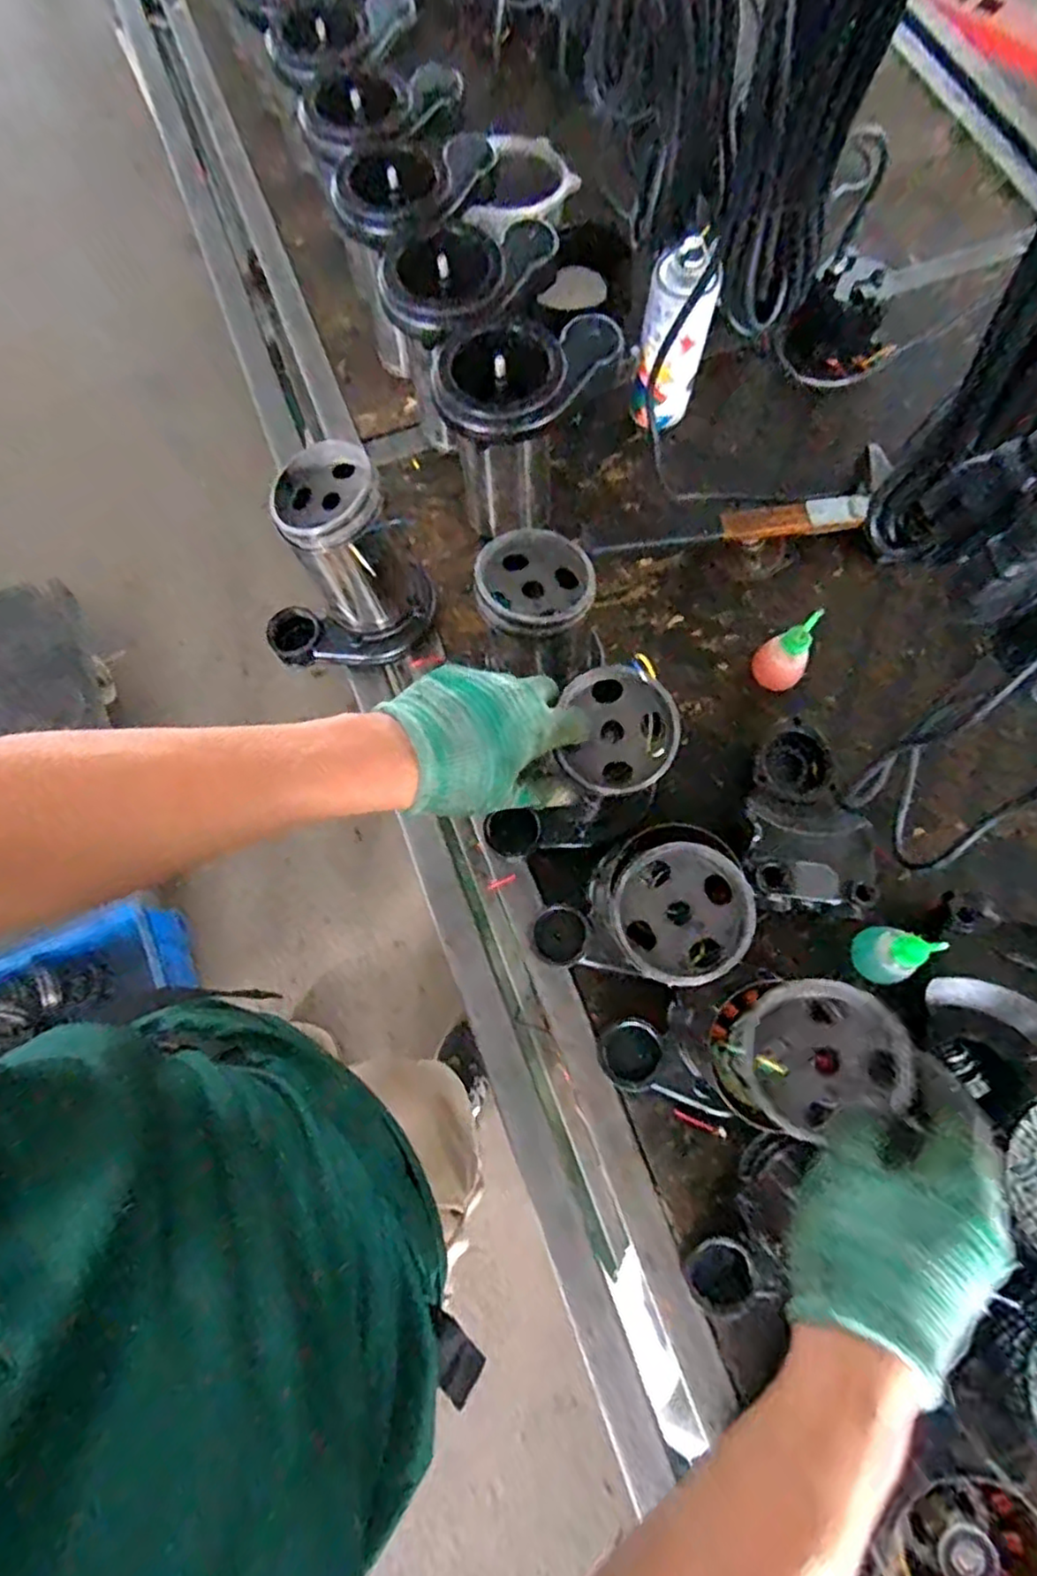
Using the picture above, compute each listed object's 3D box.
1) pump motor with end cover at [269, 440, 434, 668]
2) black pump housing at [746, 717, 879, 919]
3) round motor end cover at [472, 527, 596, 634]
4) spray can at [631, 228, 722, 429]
[{"bbox_3d":[-0.174,-0.209,0.651,0.160,0.199,0.131,-17,73,-4],"label":"pump motor with end cover"},{"bbox_3d":[0.255,0.021,0.631,0.116,0.067,0.184,4,73,3],"label":"black pump housing"},{"bbox_3d":[0.012,-0.158,0.536,0.088,0.029,0.098,2,73,2],"label":"round motor end cover"},{"bbox_3d":[0.158,-0.455,0.718,0.064,0.165,0.055,17,74,6],"label":"spray can"}]

